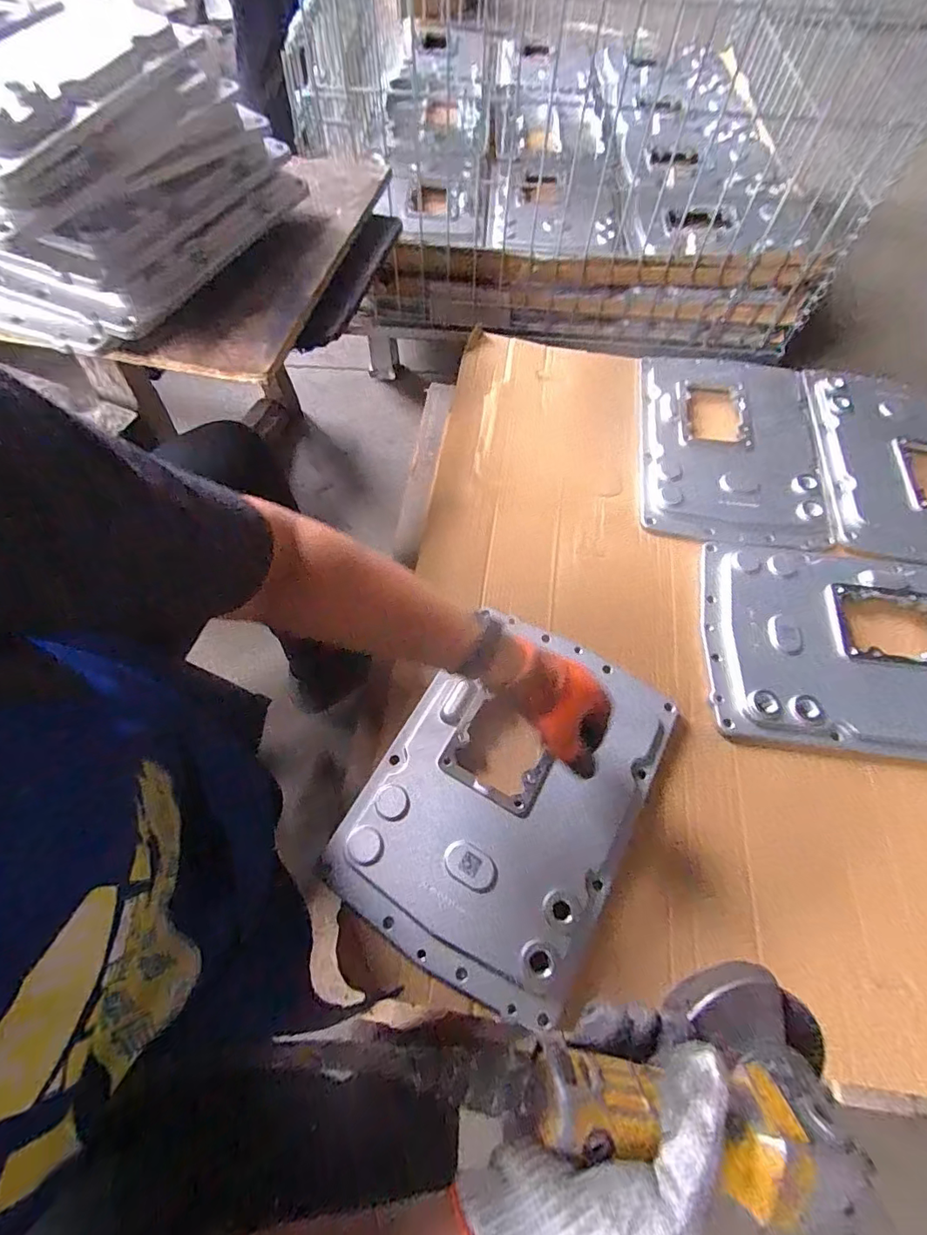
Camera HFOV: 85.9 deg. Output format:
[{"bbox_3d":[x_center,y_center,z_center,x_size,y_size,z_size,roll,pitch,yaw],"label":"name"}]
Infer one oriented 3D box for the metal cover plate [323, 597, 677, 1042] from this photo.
[{"bbox_3d":[0.053,0.188,0.564,0.280,0.034,0.390,28,67,9],"label":"metal cover plate"}]

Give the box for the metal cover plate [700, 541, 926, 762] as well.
[{"bbox_3d":[0.516,0.038,0.666,0.375,0.043,0.282,7,63,0],"label":"metal cover plate"}]

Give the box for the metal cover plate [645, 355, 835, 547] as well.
[{"bbox_3d":[0.428,-0.278,0.810,0.272,0.033,0.375,8,63,0],"label":"metal cover plate"}]

